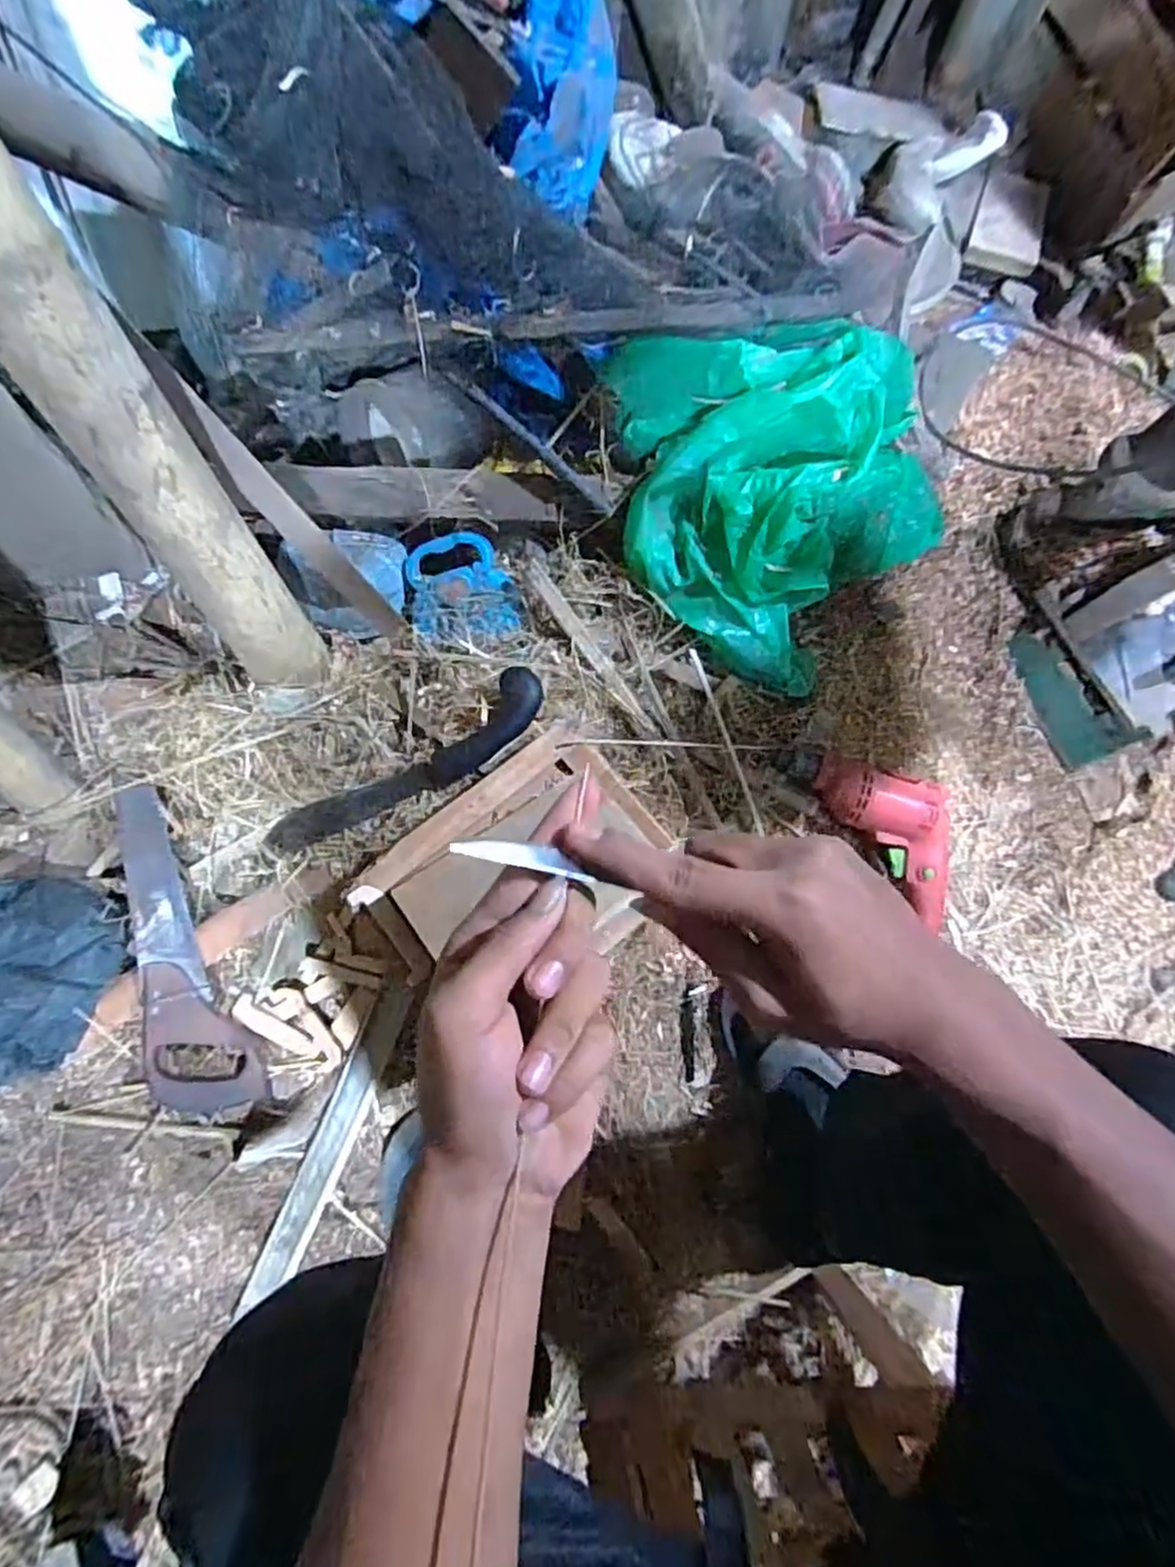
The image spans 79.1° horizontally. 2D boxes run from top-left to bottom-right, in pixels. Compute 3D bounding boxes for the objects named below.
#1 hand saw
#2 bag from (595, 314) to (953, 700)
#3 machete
[{"bbox_3d":[-0.432,0.175,0.736,0.095,0.025,0.340,-19,85,-30],"label":"hand saw"},{"bbox_3d":[0.187,-0.326,0.763,0.362,0.201,0.302,40,77,6],"label":"bag"},{"bbox_3d":[-0.192,-0.014,0.752,0.336,0.031,0.069,-28,84,9],"label":"machete"}]

